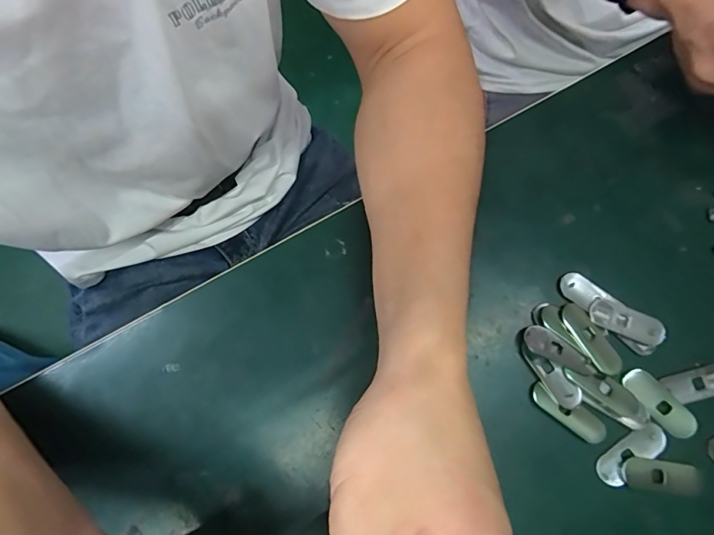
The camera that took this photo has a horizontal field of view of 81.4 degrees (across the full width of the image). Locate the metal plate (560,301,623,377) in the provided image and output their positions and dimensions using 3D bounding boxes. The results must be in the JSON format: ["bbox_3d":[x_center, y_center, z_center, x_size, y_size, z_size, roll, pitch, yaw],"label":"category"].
[{"bbox_3d":[0.153,0.047,0.271,0.019,0.004,0.051,-34,79,-10],"label":"metal plate"}]

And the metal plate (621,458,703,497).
[{"bbox_3d":[0.187,0.128,0.254,0.048,0.004,0.018,8,75,0],"label":"metal plate"}]

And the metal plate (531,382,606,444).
[{"bbox_3d":[0.134,0.092,0.262,0.052,0.004,0.017,35,77,7],"label":"metal plate"}]

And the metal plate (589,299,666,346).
[{"bbox_3d":[0.179,0.036,0.274,0.049,0.004,0.018,23,76,4],"label":"metal plate"}]

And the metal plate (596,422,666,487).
[{"bbox_3d":[0.171,0.116,0.258,0.048,0.004,0.018,-33,79,-10],"label":"metal plate"}]

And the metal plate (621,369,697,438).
[{"bbox_3d":[0.193,0.086,0.264,0.018,0.004,0.050,-41,80,-11],"label":"metal plate"}]

